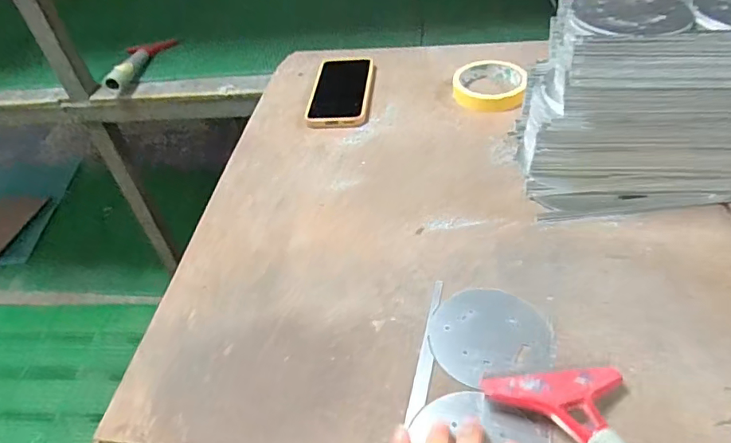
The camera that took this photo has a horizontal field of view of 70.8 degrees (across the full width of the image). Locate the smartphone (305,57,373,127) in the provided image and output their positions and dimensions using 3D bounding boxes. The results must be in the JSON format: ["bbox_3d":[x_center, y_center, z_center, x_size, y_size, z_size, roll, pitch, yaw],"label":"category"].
[{"bbox_3d":[-0.033,-0.182,0.703,0.077,0.008,0.167,-1,44,9],"label":"smartphone"}]

